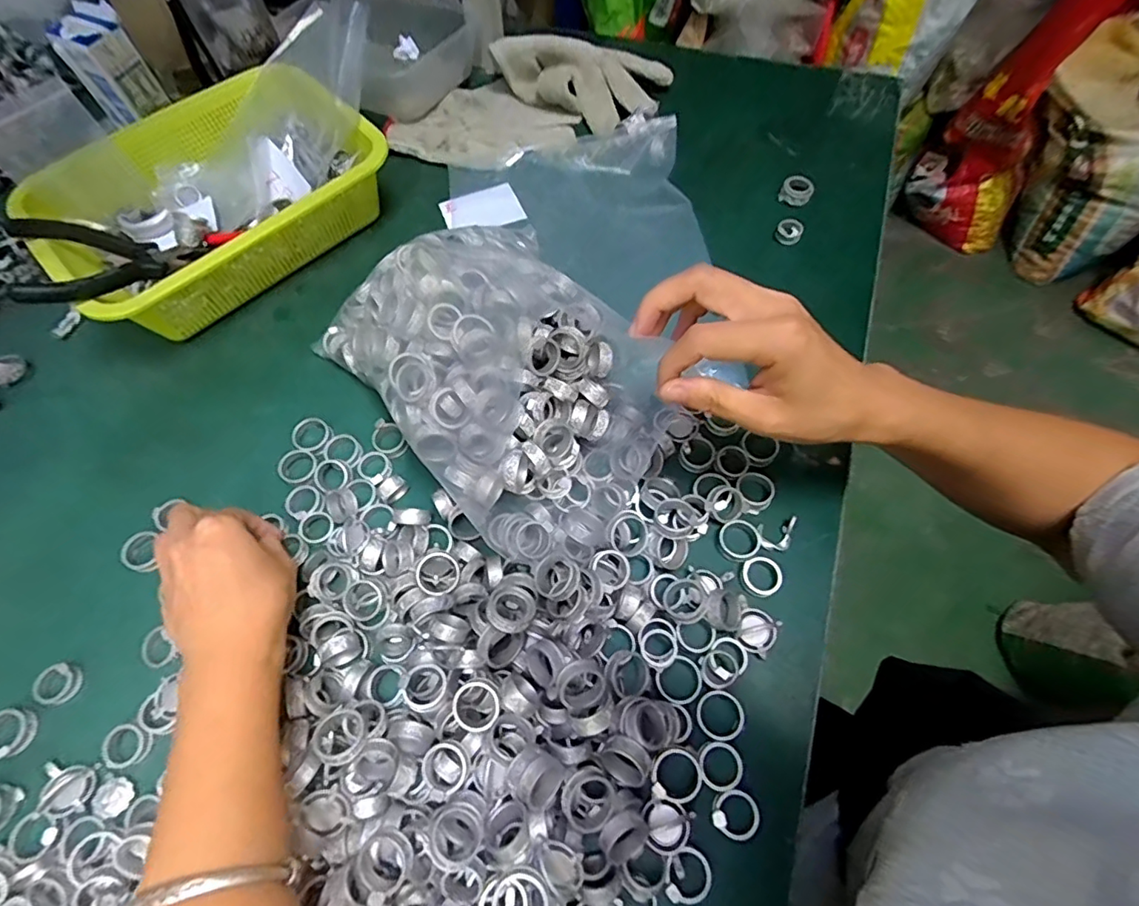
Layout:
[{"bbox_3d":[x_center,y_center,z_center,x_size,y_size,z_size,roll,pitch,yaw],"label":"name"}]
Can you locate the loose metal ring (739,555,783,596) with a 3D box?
[{"bbox_3d":[0.126,0.080,0.354,0.027,0.005,0.025,0,64,0],"label":"loose metal ring"}]

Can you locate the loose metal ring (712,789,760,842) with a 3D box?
[{"bbox_3d":[0.092,0.199,0.299,0.026,0.007,0.023,34,69,15],"label":"loose metal ring"}]

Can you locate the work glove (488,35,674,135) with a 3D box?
[{"bbox_3d":[0.021,-0.405,0.566,0.163,0.049,0.115,30,68,14],"label":"work glove"}]

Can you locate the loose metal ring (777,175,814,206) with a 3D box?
[{"bbox_3d":[0.214,-0.247,0.510,0.028,0.017,0.021,25,67,12],"label":"loose metal ring"}]

